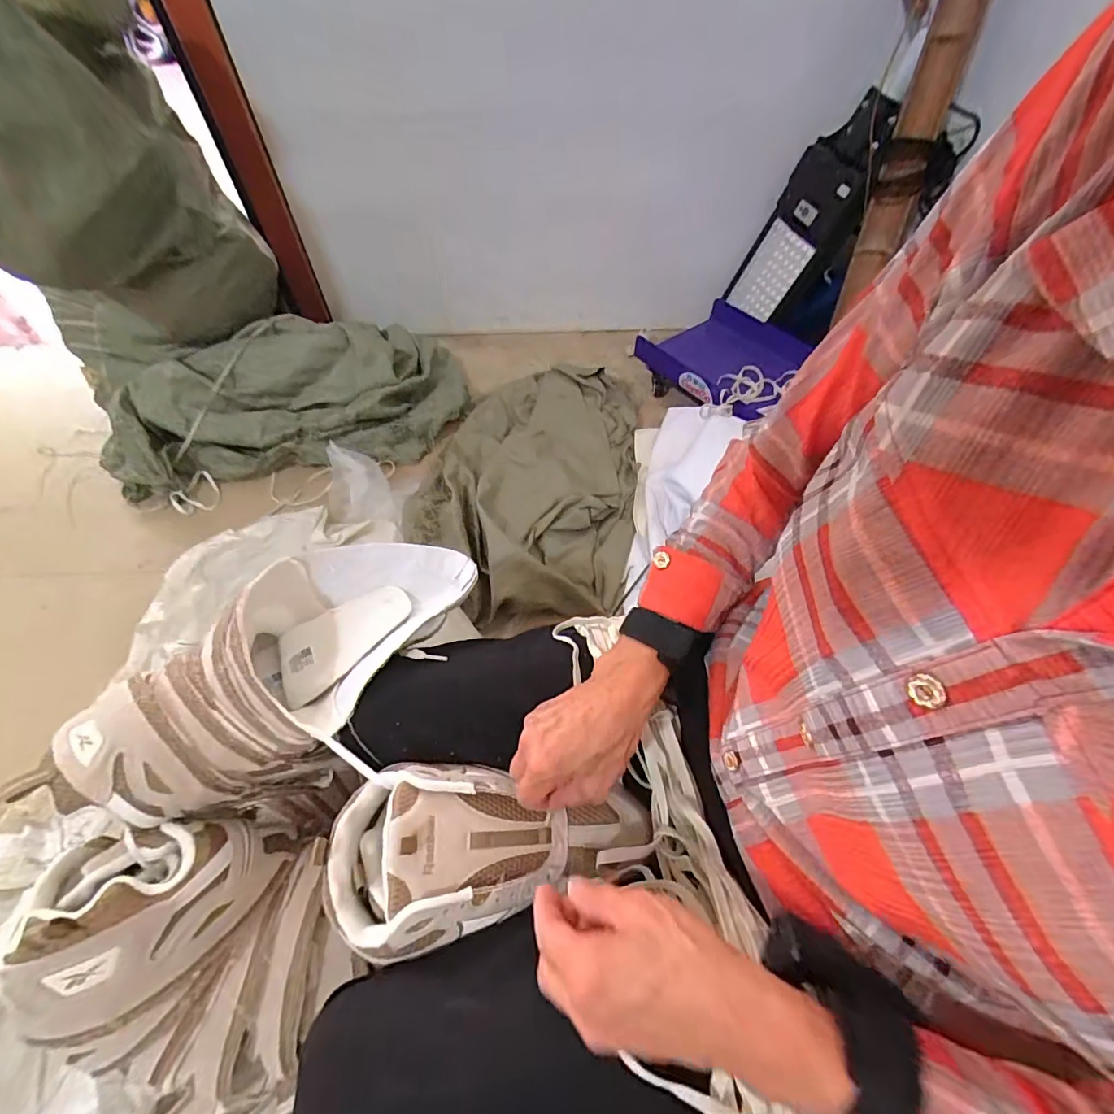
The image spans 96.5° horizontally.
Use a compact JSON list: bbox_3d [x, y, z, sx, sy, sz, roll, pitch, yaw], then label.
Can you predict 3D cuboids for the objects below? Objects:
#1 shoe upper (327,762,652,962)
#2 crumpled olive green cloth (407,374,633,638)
[{"bbox_3d":[-0.045,0.209,0.365,0.224,0.053,0.114,-1,55,-10],"label":"shoe upper"},{"bbox_3d":[-0.046,-0.185,1.020,0.414,0.136,0.709,7,56,5],"label":"crumpled olive green cloth"}]

